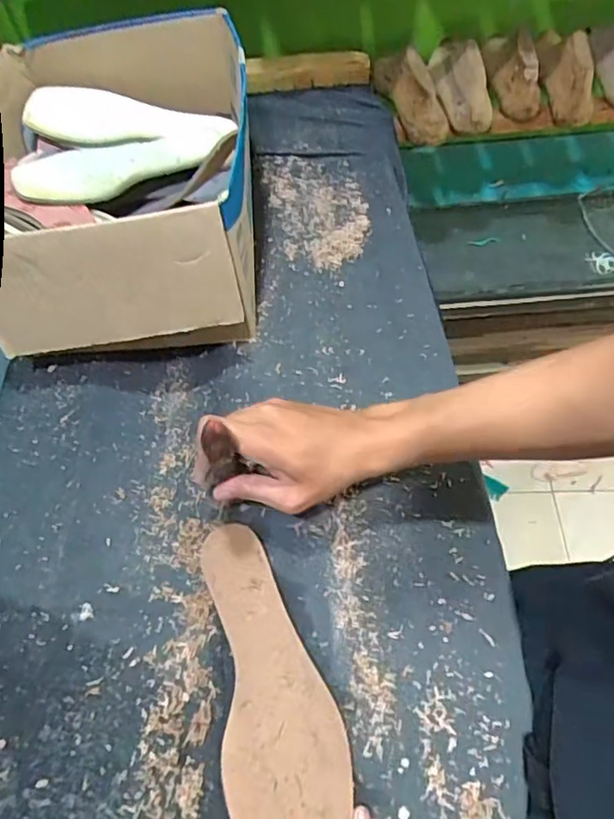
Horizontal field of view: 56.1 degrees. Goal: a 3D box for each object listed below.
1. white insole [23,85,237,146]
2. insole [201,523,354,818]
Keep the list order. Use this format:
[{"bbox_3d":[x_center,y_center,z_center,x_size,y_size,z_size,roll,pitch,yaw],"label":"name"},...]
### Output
[{"bbox_3d":[-0.206,-0.344,0.682,0.236,0.032,0.079,-2,56,-11],"label":"white insole"},{"bbox_3d":[-0.029,0.195,0.419,0.084,0.006,0.238,-15,57,-6],"label":"insole"}]

